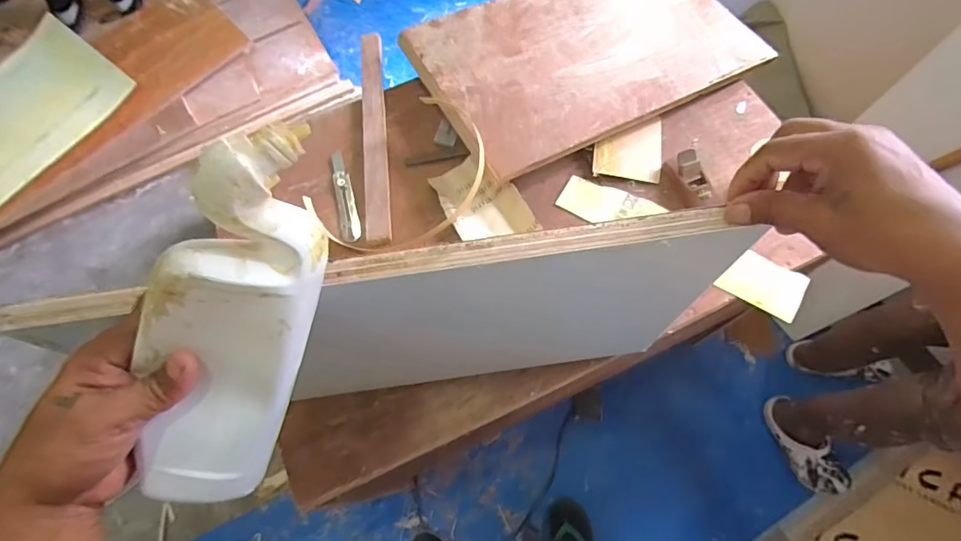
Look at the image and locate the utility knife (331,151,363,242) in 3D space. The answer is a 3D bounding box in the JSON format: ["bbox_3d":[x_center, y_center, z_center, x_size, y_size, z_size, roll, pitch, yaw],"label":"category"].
[{"bbox_3d":[-0.224,-0.124,0.796,0.032,0.017,0.172,-13,67,-2],"label":"utility knife"}]

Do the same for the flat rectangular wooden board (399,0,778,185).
[{"bbox_3d":[0.183,-0.392,0.852,0.554,0.025,0.362,-27,67,-14],"label":"flat rectangular wooden board"}]

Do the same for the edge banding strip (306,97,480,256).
[{"bbox_3d":[-0.117,-0.143,0.759,0.226,0.027,0.289,37,83,22],"label":"edge banding strip"}]

